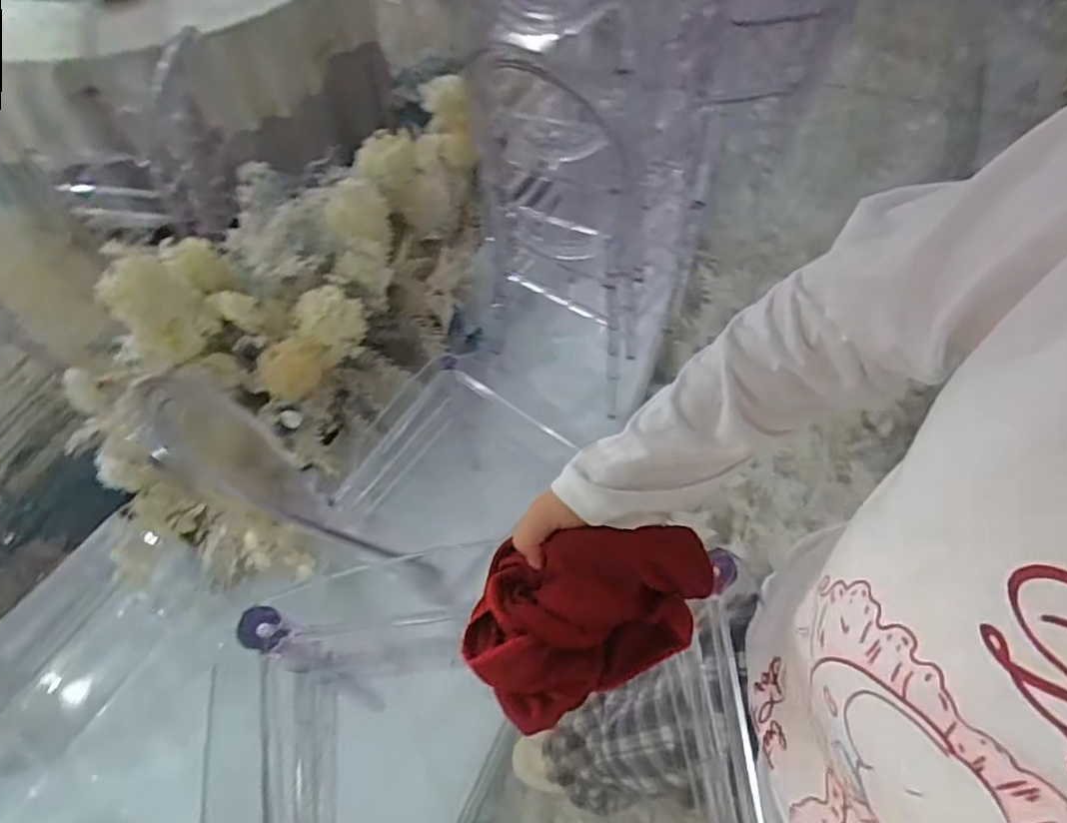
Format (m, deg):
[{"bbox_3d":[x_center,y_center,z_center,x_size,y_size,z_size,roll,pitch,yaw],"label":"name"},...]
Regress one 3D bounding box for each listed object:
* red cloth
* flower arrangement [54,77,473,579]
[{"bbox_3d":[0.036,0.128,0.391,0.158,0.042,0.103,-18,85,-5],"label":"red cloth"},{"bbox_3d":[-0.548,-0.267,1.502,0.582,0.436,1.339,22,58,15],"label":"flower arrangement"}]

